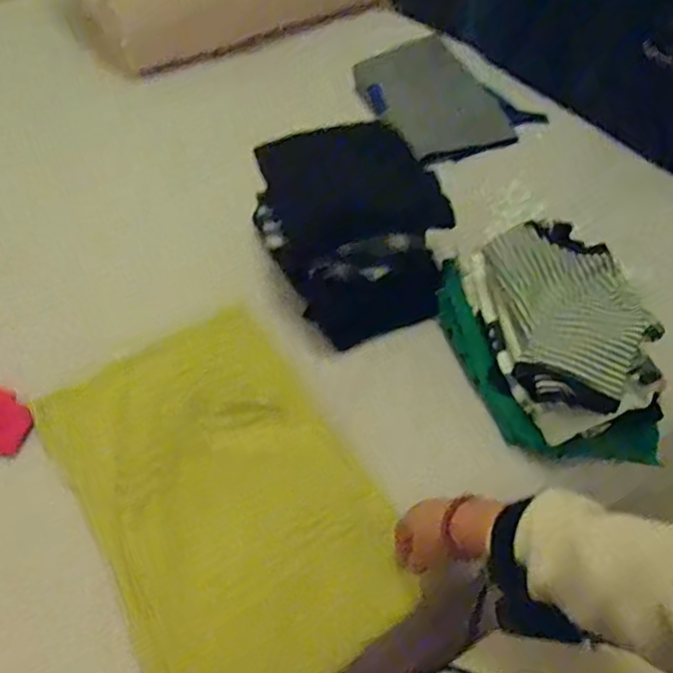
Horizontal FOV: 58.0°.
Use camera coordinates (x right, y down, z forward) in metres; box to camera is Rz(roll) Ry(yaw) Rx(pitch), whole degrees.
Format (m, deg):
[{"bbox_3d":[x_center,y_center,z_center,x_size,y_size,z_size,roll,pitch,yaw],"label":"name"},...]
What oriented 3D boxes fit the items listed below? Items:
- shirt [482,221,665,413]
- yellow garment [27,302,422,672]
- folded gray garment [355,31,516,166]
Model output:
[{"bbox_3d":[0.277,-0.032,0.719,0.158,0.062,0.236,-3,49,-3],"label":"shirt"},{"bbox_3d":[-0.136,0.162,0.705,0.296,0.058,0.483,-27,54,-21],"label":"yellow garment"},{"bbox_3d":[0.193,-0.477,1.246,0.199,0.042,0.320,-38,91,11],"label":"folded gray garment"}]

